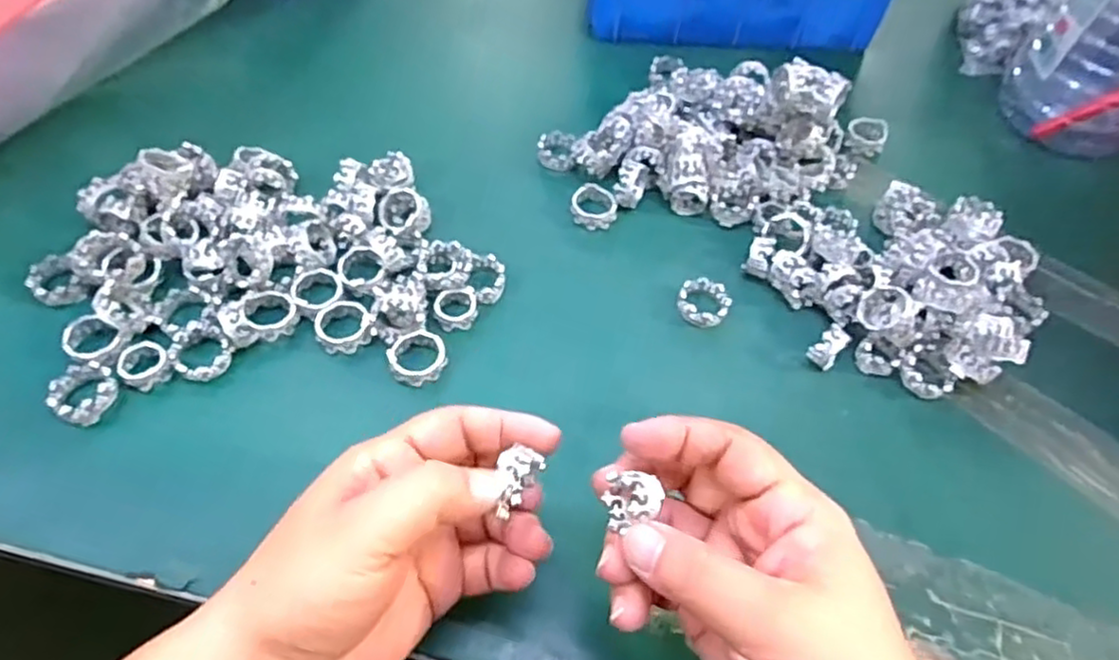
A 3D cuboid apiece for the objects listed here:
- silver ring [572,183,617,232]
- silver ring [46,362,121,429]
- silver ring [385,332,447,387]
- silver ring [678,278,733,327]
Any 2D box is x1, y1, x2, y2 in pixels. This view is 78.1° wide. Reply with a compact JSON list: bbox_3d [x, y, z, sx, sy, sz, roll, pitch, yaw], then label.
[{"bbox_3d":[0.021,-0.076,0.425,0.028,0.013,0.027,2,55,-3],"label":"silver ring"},{"bbox_3d":[-0.231,0.031,0.334,0.027,0.014,0.028,2,55,-3],"label":"silver ring"},{"bbox_3d":[-0.072,0.014,0.352,0.027,0.013,0.028,2,55,-3],"label":"silver ring"},{"bbox_3d":[0.080,-0.015,0.384,0.028,0.010,0.029,2,55,-3],"label":"silver ring"}]

